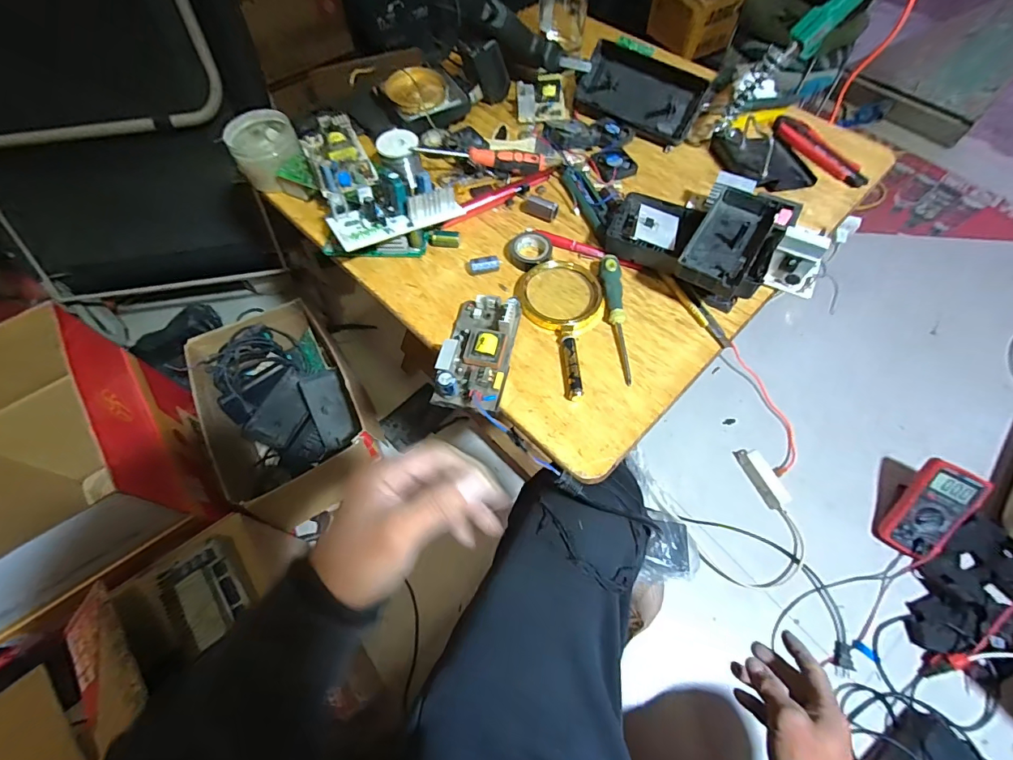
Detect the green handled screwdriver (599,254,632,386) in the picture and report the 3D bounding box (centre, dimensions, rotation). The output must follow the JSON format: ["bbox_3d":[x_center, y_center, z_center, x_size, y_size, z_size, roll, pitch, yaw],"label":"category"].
[{"bbox_3d":[0.119,-0.070,0.485,0.022,0.023,0.153,-3,61,0],"label":"green handled screwdriver"}]

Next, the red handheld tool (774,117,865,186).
[{"bbox_3d":[0.419,-0.310,0.612,0.033,0.017,0.149,-28,64,-13],"label":"red handheld tool"}]

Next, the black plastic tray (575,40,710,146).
[{"bbox_3d":[0.186,-0.405,0.640,0.169,0.091,0.023,32,26,15],"label":"black plastic tray"}]

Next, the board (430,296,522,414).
[{"bbox_3d":[-0.029,-0.031,0.458,0.067,0.034,0.124,10,62,7],"label":"board"}]

